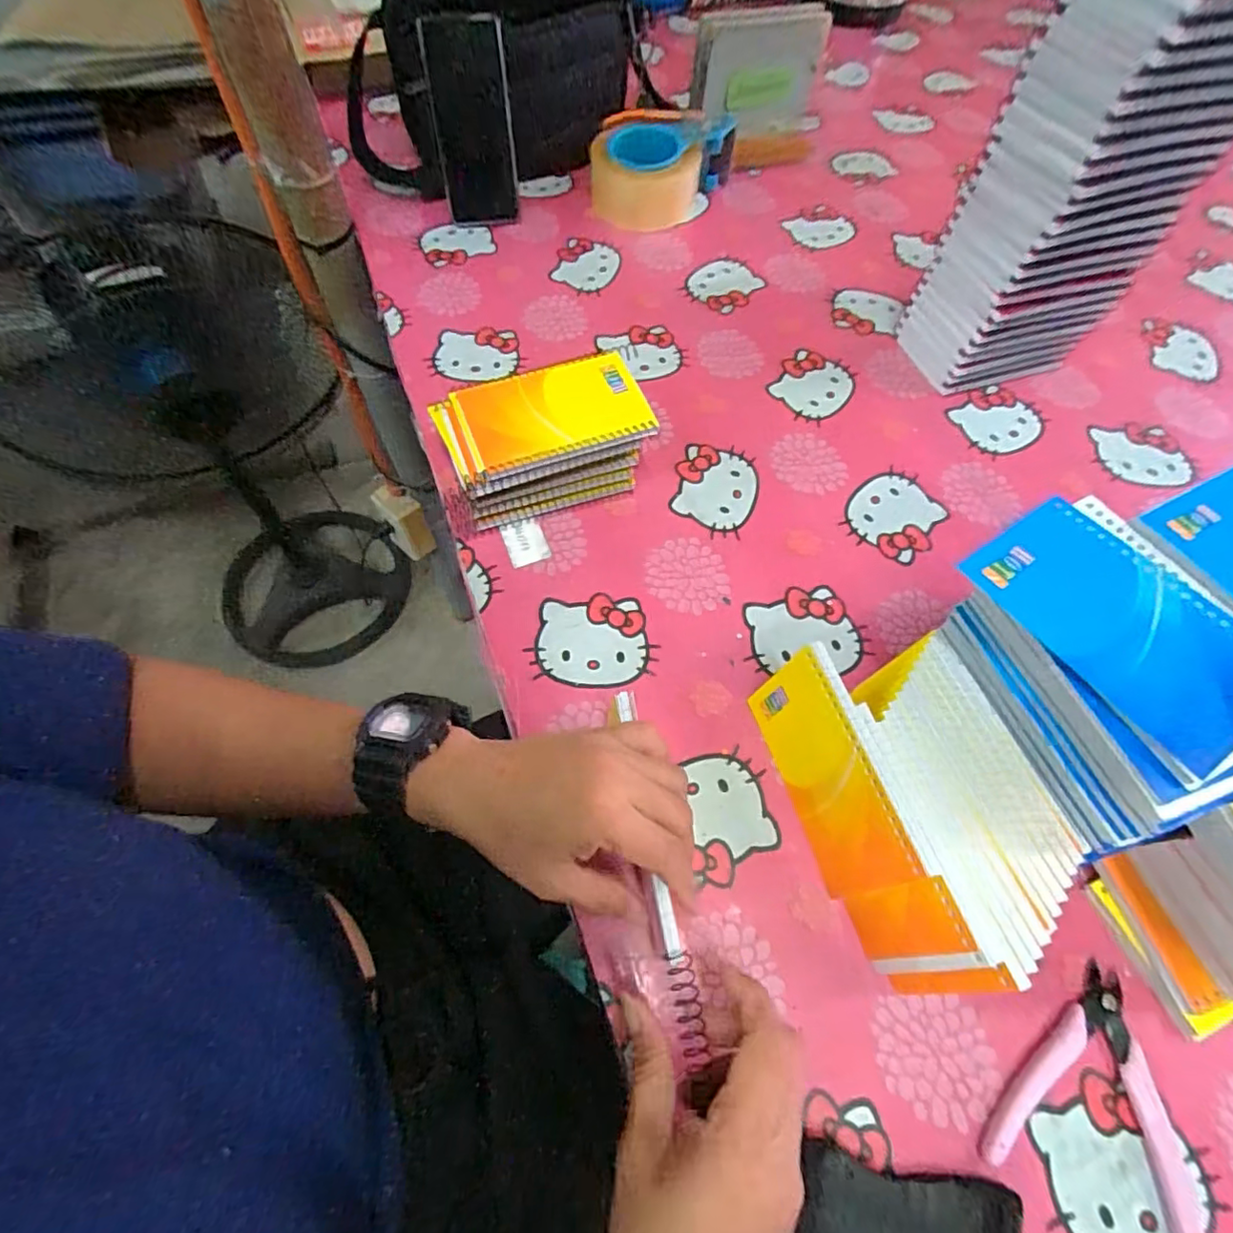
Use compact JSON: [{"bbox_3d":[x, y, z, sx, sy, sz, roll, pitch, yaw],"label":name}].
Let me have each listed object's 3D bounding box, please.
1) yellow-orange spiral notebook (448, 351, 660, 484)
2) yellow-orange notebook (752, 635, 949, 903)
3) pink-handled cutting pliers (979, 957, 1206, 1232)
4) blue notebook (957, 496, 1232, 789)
[{"bbox_3d":[-0.048,-0.152,0.444,0.131,0.016,0.085,-18,64,-12],"label":"yellow-orange spiral notebook"},{"bbox_3d":[0.123,0.092,0.351,0.008,0.080,0.128,-6,62,-25],"label":"yellow-orange notebook"},{"bbox_3d":[0.257,0.258,0.302,0.120,0.011,0.096,-39,70,-21],"label":"pink-handled cutting pliers"},{"bbox_3d":[0.248,0.004,0.288,0.085,0.014,0.136,-28,67,-17],"label":"blue notebook"}]

